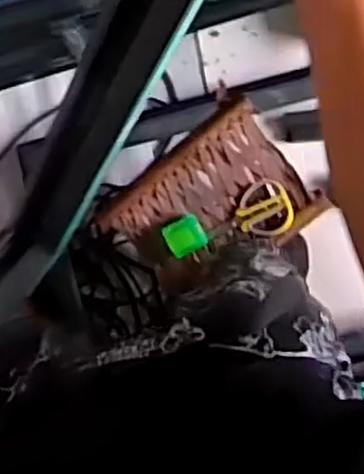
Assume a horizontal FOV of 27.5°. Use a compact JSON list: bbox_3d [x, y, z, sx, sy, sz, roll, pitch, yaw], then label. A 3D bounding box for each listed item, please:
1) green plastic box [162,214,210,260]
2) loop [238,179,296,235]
[{"bbox_3d":[0.006,-0.001,1.237,0.063,0.030,0.057,-27,89,6],"label":"green plastic box"},{"bbox_3d":[0.138,-0.047,1.225,0.091,0.020,0.090,-3,92,6],"label":"loop"}]

